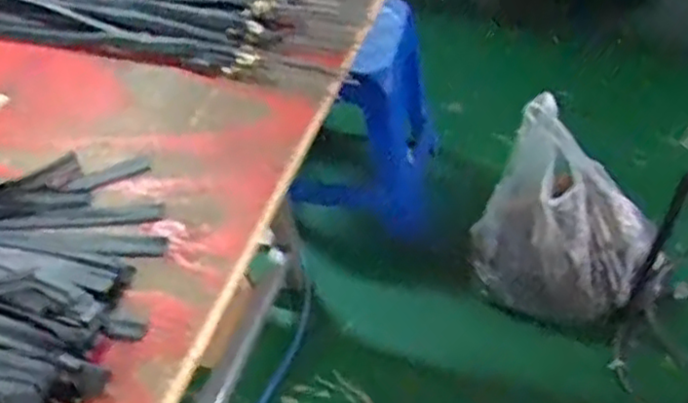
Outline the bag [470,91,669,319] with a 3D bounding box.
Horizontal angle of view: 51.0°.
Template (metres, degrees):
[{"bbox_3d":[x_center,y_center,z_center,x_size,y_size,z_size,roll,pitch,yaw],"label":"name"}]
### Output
[{"bbox_3d":[0.451,0.059,1.515,0.391,0.337,0.221,33,58,31],"label":"bag"}]

